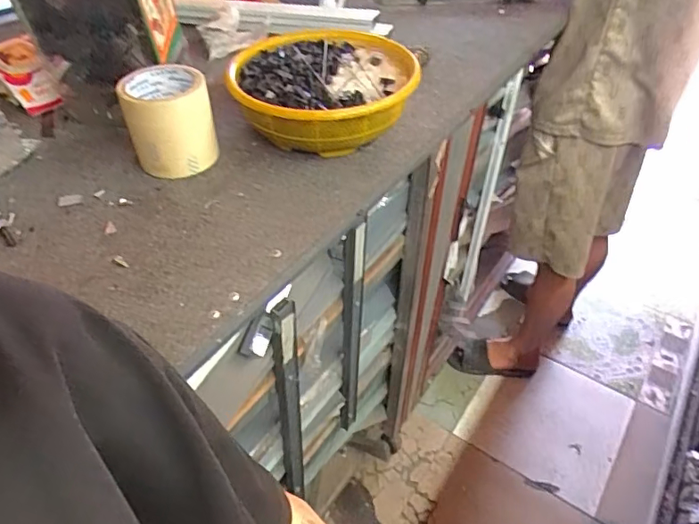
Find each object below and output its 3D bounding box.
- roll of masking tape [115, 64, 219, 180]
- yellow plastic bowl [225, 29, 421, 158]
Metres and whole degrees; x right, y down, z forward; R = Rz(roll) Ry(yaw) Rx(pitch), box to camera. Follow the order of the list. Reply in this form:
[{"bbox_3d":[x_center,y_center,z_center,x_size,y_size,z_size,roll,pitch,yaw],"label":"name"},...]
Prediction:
[{"bbox_3d":[-0.204,-0.162,0.601,0.092,0.094,0.091,-13,45,-13],"label":"roll of masking tape"},{"bbox_3d":[-0.030,-0.220,0.661,0.224,0.068,0.240,0,44,0],"label":"yellow plastic bowl"}]

